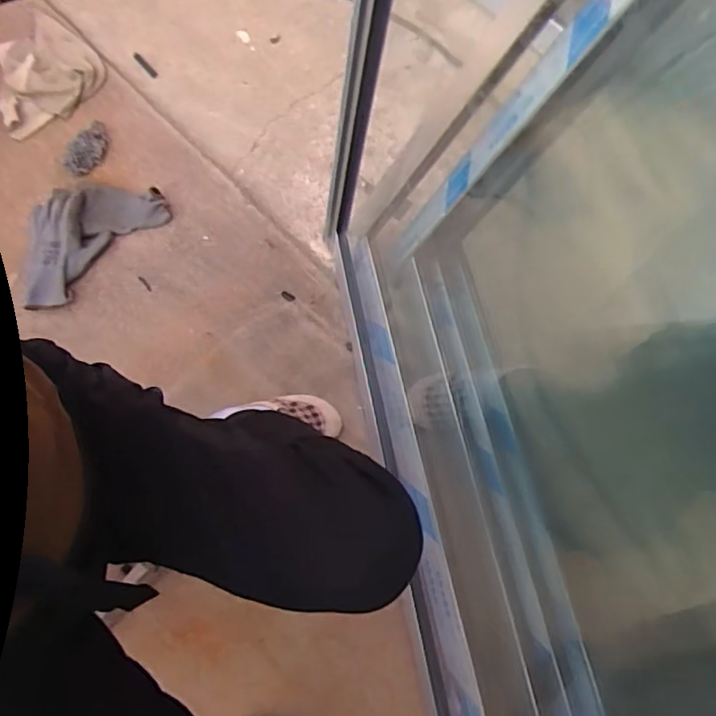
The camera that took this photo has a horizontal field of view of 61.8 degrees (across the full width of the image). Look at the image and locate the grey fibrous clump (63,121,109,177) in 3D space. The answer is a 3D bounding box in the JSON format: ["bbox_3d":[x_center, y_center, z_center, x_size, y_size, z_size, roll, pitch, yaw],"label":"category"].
[{"bbox_3d":[-0.517,-0.401,1.151,0.081,0.010,0.113,32,74,8],"label":"grey fibrous clump"}]

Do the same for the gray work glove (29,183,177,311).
[{"bbox_3d":[-0.501,-0.228,1.078,0.176,0.049,0.293,42,76,11],"label":"gray work glove"}]

